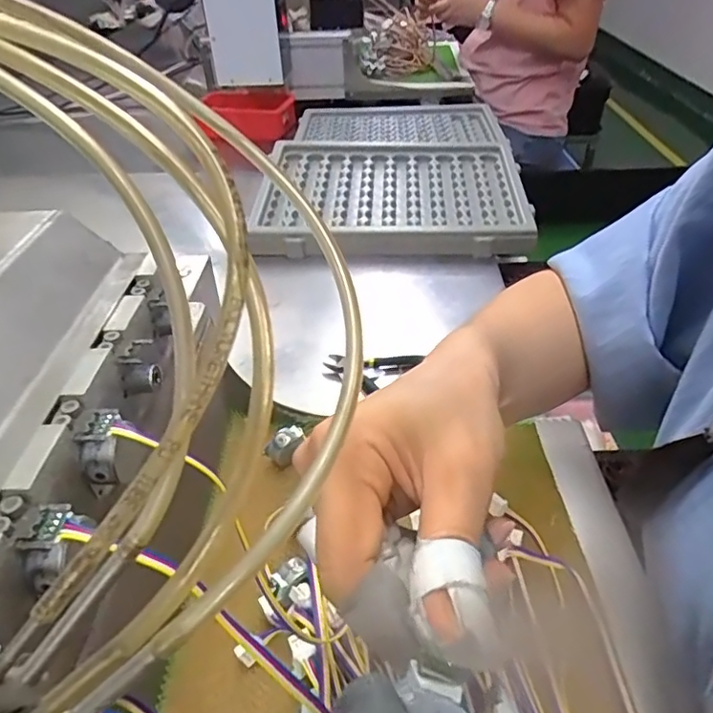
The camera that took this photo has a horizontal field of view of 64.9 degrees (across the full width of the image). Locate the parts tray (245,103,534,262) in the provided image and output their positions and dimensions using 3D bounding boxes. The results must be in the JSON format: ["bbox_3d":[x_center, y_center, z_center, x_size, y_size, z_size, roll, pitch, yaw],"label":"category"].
[{"bbox_3d":[0.064,-0.353,1.002,0.427,0.055,0.665,-1,39,0],"label":"parts tray"}]

